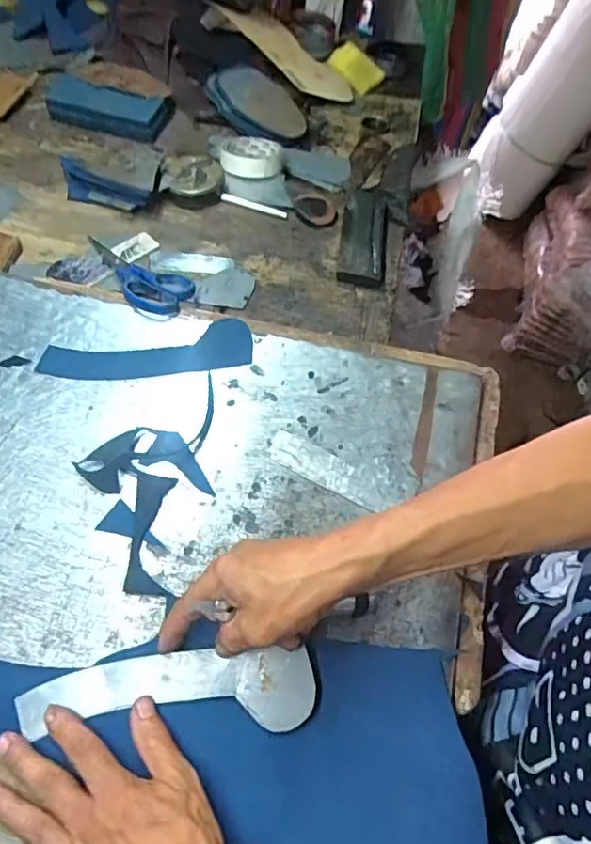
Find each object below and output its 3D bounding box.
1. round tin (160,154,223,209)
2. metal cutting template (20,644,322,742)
[{"bbox_3d":[-0.130,-0.307,0.702,0.073,0.033,0.082,1,59,-4],"label":"round tin"},{"bbox_3d":[-0.089,0.191,0.395,0.201,0.007,0.050,-1,65,-1],"label":"metal cutting template"}]

